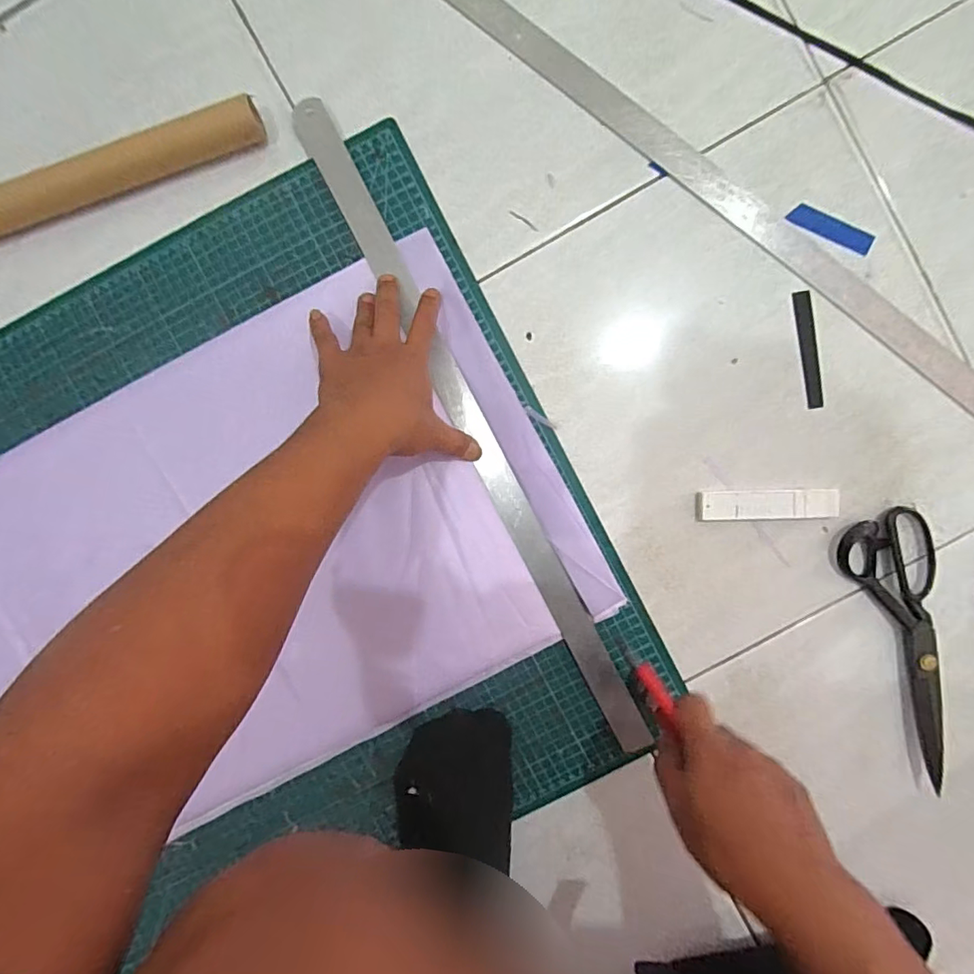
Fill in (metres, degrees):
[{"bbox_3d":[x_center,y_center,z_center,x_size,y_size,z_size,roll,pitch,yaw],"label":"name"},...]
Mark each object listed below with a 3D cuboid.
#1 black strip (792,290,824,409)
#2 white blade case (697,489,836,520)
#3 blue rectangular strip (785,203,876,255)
[{"bbox_3d":[0.279,-0.118,0.442,0.015,0.004,0.099,-11,94,2],"label":"black strip"},{"bbox_3d":[0.245,0.015,0.446,0.117,0.012,0.026,-1,94,2],"label":"white blade case"},{"bbox_3d":[0.293,-0.219,0.435,0.074,0.004,0.018,24,94,0],"label":"blue rectangular strip"}]

